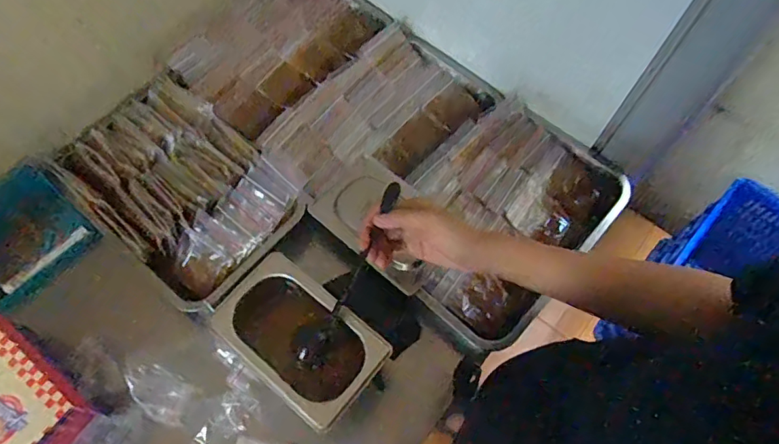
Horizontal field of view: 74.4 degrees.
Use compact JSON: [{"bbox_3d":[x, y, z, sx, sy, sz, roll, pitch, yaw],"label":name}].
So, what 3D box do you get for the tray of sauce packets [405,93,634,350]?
[{"bbox_3d":[0.138,-0.021,0.674,0.247,0.055,0.308,40,70,16],"label":"tray of sauce packets"}]

